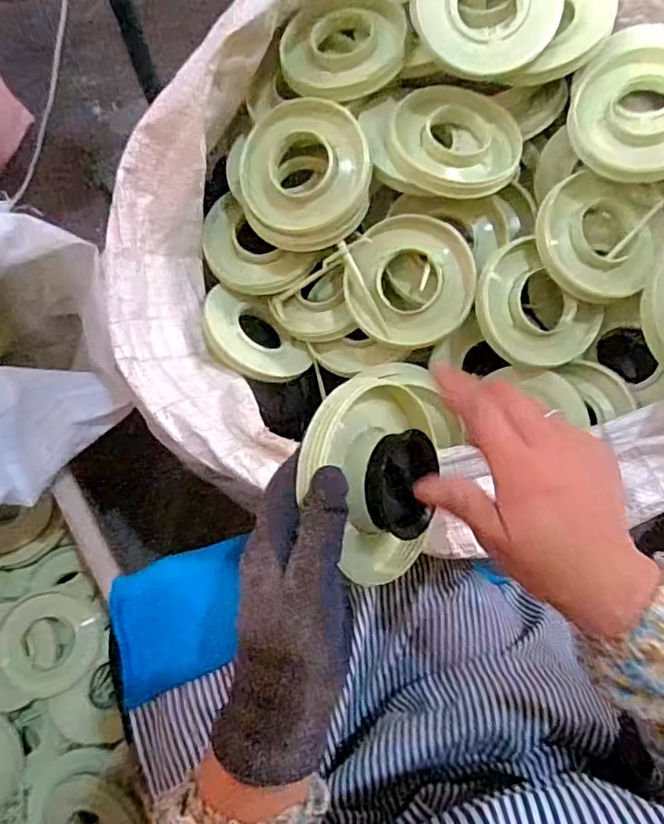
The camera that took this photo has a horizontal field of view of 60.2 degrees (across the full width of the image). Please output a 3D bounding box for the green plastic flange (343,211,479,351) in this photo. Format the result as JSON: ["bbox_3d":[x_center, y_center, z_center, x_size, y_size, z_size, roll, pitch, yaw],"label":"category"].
[{"bbox_3d":[0.078,-0.132,0.581,0.126,0.022,0.127,-10,97,9],"label":"green plastic flange"}]

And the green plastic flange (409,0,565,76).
[{"bbox_3d":[0.147,-0.387,0.543,0.136,0.024,0.125,1,100,5],"label":"green plastic flange"}]

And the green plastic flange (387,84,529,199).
[{"bbox_3d":[0.123,-0.270,0.578,0.134,0.037,0.121,5,68,3],"label":"green plastic flange"}]

